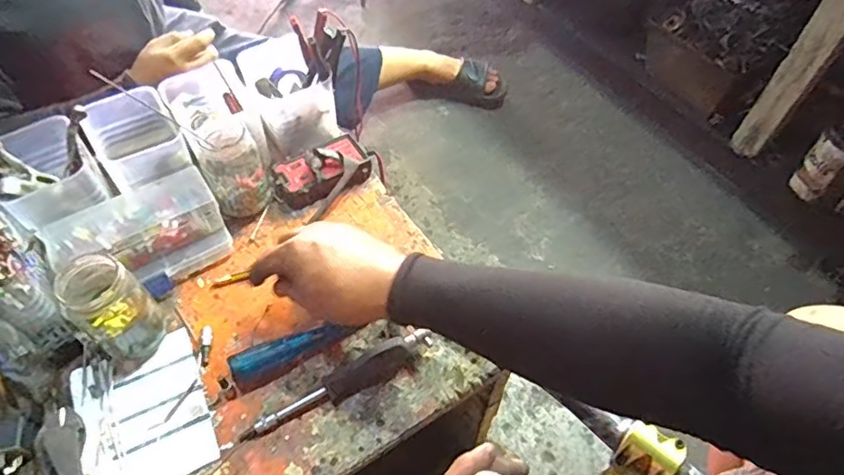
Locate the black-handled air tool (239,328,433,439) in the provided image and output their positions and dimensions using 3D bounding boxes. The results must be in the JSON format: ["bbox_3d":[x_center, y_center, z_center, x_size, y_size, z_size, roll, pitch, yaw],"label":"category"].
[{"bbox_3d":[-0.076,0.130,0.520,0.183,0.031,0.030,-24,58,-18],"label":"black-handled air tool"}]

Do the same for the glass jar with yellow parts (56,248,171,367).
[{"bbox_3d":[-0.285,0.063,0.516,0.073,0.105,0.059,32,59,20],"label":"glass jar with yellow parts"}]

